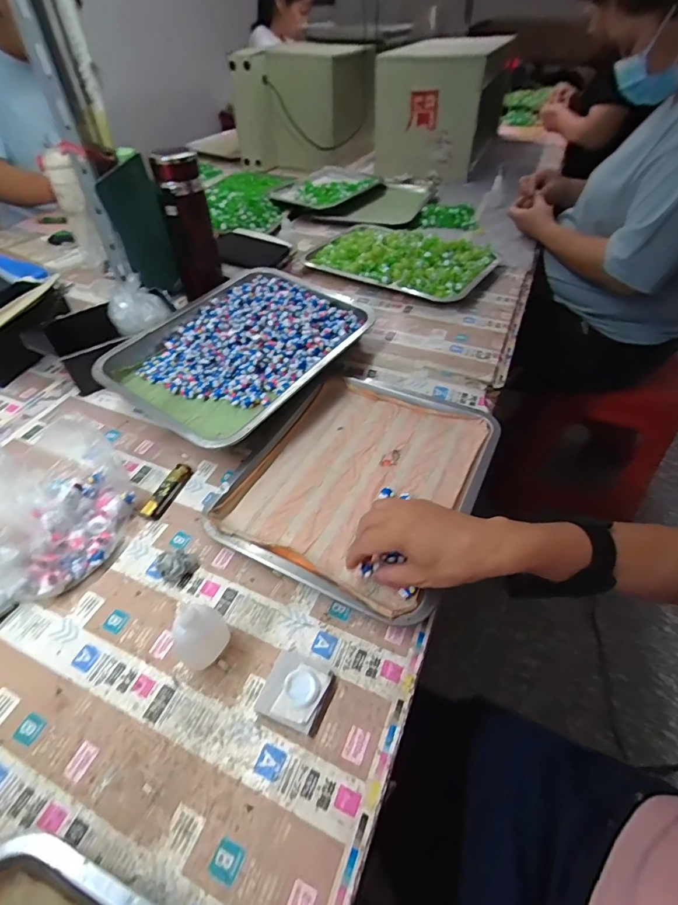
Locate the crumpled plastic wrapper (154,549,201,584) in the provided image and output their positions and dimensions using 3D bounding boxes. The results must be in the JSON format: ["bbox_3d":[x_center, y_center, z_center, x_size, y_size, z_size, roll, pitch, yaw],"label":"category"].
[{"bbox_3d":[-0.165,0.113,0.440,0.035,0.017,0.031,-33,55,-27],"label":"crumpled plastic wrapper"}]

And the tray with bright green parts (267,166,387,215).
[{"bbox_3d":[-0.031,-0.614,1.012,0.201,0.031,0.234,36,63,26],"label":"tray with bright green parts"}]

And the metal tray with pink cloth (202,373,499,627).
[{"bbox_3d":[0.023,0.024,0.517,0.263,0.029,0.303,21,50,19],"label":"metal tray with pink cloth"}]

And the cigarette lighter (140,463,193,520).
[{"bbox_3d":[-0.201,0.044,0.507,0.021,0.014,0.078,14,48,13],"label":"cigarette lighter"}]

